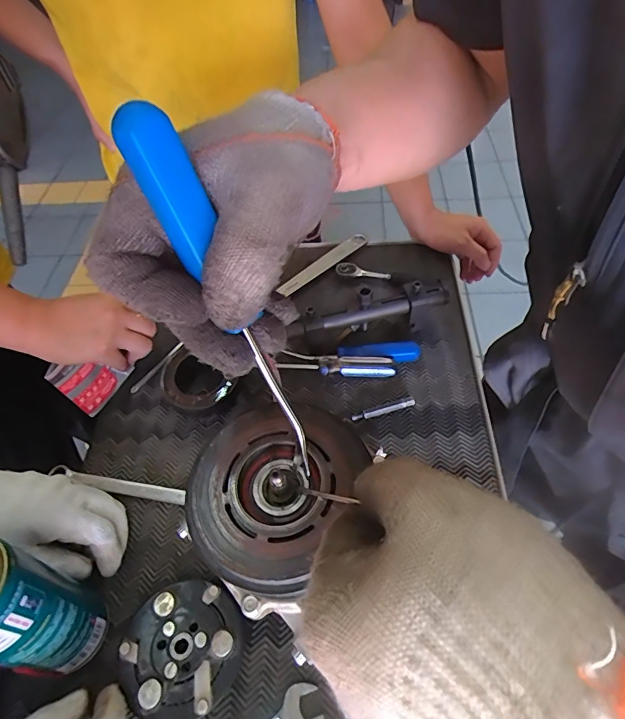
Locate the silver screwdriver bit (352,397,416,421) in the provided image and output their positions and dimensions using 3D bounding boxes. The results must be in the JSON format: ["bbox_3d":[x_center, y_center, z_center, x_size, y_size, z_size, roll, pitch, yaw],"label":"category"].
[{"bbox_3d":[0.082,0.058,0.491,0.073,0.007,0.011,-15,55,-6],"label":"silver screwdriver bit"}]

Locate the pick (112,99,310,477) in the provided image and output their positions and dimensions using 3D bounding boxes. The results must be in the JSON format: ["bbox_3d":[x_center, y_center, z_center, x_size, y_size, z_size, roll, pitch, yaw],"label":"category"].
[{"bbox_3d":[-0.033,-0.018,0.208,0.023,0.194,0.019,-35,34,-18],"label":"pick"}]

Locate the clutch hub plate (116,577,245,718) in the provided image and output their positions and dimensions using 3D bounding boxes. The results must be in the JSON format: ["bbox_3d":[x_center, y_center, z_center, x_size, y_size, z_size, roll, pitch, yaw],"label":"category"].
[{"bbox_3d":[-0.109,0.241,0.357,0.096,0.024,0.096,-2,55,3],"label":"clutch hub plate"}]

